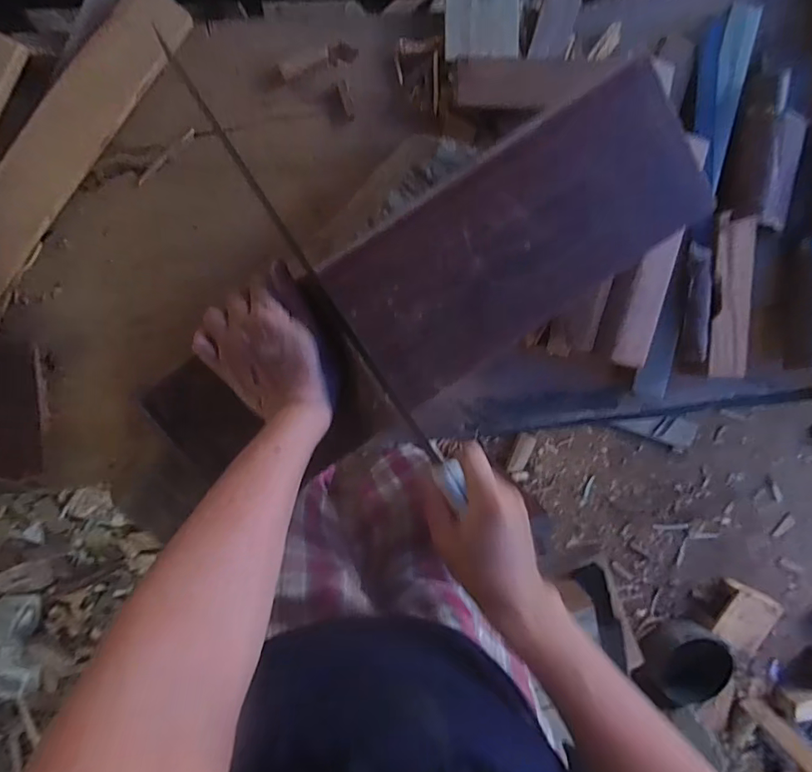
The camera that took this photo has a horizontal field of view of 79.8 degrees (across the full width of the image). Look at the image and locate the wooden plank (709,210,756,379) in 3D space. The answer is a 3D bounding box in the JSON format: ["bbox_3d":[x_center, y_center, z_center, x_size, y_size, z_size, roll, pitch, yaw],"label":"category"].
[{"bbox_3d":[0.322,-0.088,0.480,0.038,0.009,0.157,-1,98,-5],"label":"wooden plank"}]

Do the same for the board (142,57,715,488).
[{"bbox_3d":[0.028,-0.074,0.398,0.483,0.027,0.142,-34,98,0],"label":"board"}]

